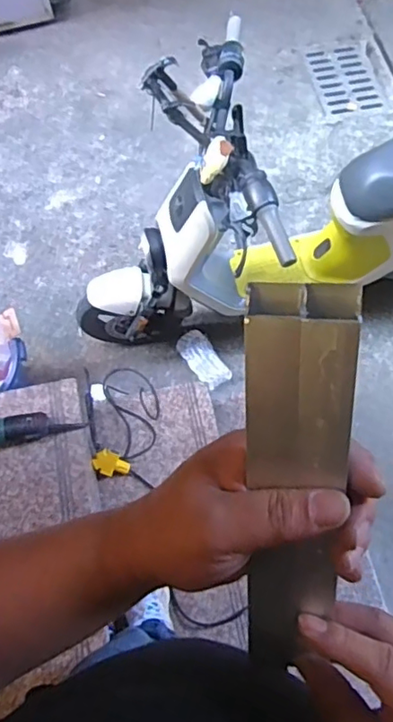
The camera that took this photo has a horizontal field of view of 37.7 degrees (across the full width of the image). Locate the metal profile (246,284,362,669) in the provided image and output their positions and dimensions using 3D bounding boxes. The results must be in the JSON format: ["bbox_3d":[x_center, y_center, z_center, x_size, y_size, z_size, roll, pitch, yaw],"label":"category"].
[{"bbox_3d":[0.049,0.074,0.301,0.048,0.235,0.020,1,28,4],"label":"metal profile"}]

